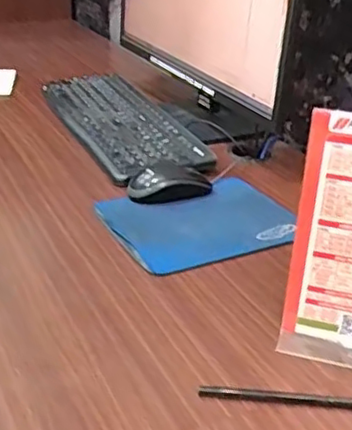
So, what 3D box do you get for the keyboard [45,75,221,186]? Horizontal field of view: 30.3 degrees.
[{"bbox_3d":[-0.092,-0.158,1.036,0.158,0.022,0.474,-10,29,-20],"label":"keyboard"}]

